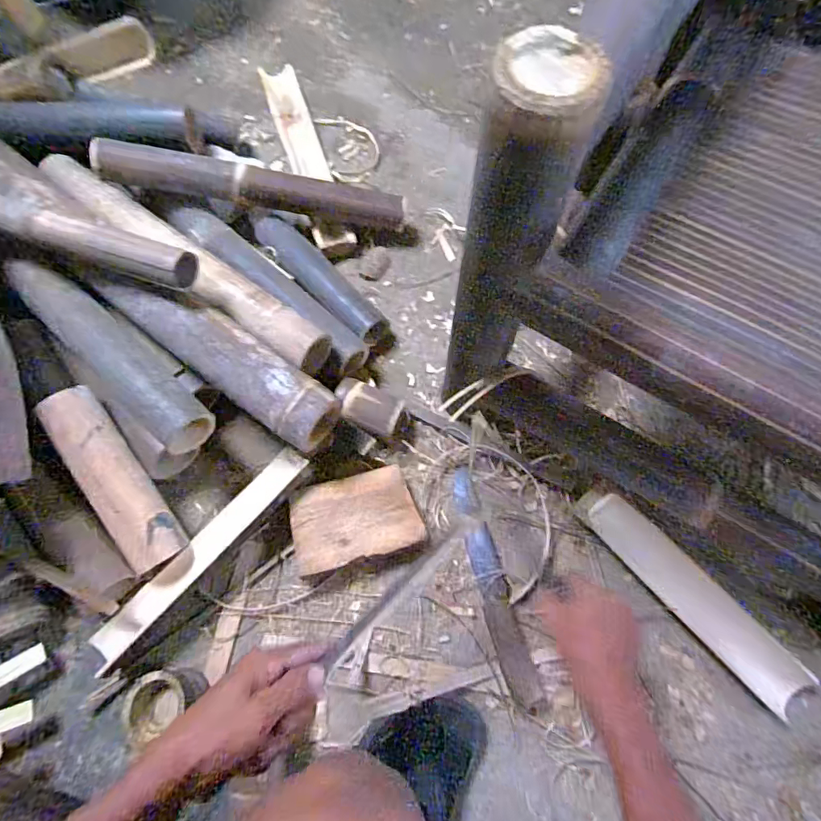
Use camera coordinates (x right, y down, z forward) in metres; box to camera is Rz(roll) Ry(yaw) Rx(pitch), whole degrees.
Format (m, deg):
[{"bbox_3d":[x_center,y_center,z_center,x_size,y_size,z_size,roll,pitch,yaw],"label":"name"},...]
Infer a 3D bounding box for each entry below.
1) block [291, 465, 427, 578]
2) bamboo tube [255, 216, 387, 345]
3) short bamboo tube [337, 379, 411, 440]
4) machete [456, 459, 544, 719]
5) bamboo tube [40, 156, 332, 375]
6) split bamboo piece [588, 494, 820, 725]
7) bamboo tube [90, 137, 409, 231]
[{"bbox_3d":[-0.074,0.149,0.668,0.166,0.042,0.112,-17,70,-6],"label":"block"},{"bbox_3d":[-0.147,-0.218,0.809,0.067,0.058,0.292,-39,74,-14],"label":"bamboo tube"},{"bbox_3d":[-0.057,0.000,0.725,0.109,0.064,0.072,22,71,8],"label":"short bamboo tube"},{"bbox_3d":[0.109,0.229,0.664,0.041,0.010,0.309,-15,70,-6],"label":"machete"},{"bbox_3d":[-0.348,-0.242,0.701,0.567,0.077,0.071,35,73,12],"label":"bamboo tube"},{"bbox_3d":[0.362,0.238,0.647,0.065,0.033,0.327,-39,74,-13],"label":"split bamboo piece"},{"bbox_3d":[-0.247,-0.367,0.797,0.483,0.046,0.059,6,69,-12],"label":"bamboo tube"}]

